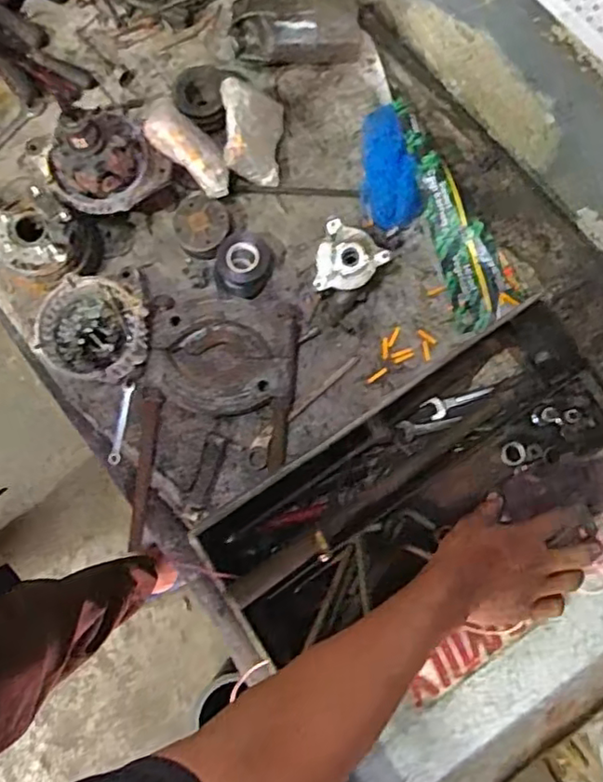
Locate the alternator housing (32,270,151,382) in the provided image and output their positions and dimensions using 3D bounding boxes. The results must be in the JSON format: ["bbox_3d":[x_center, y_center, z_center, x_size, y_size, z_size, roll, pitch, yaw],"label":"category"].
[{"bbox_3d":[-0.275,-0.088,0.832,0.145,0.079,0.150,0,79,1],"label":"alternator housing"}]

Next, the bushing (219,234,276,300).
[{"bbox_3d":[-0.076,-0.173,0.857,0.089,0.037,0.086,2,79,2],"label":"bushing"}]

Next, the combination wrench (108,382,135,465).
[{"bbox_3d":[-0.245,0.044,0.839,0.017,0.011,0.110,9,80,3],"label":"combination wrench"}]

